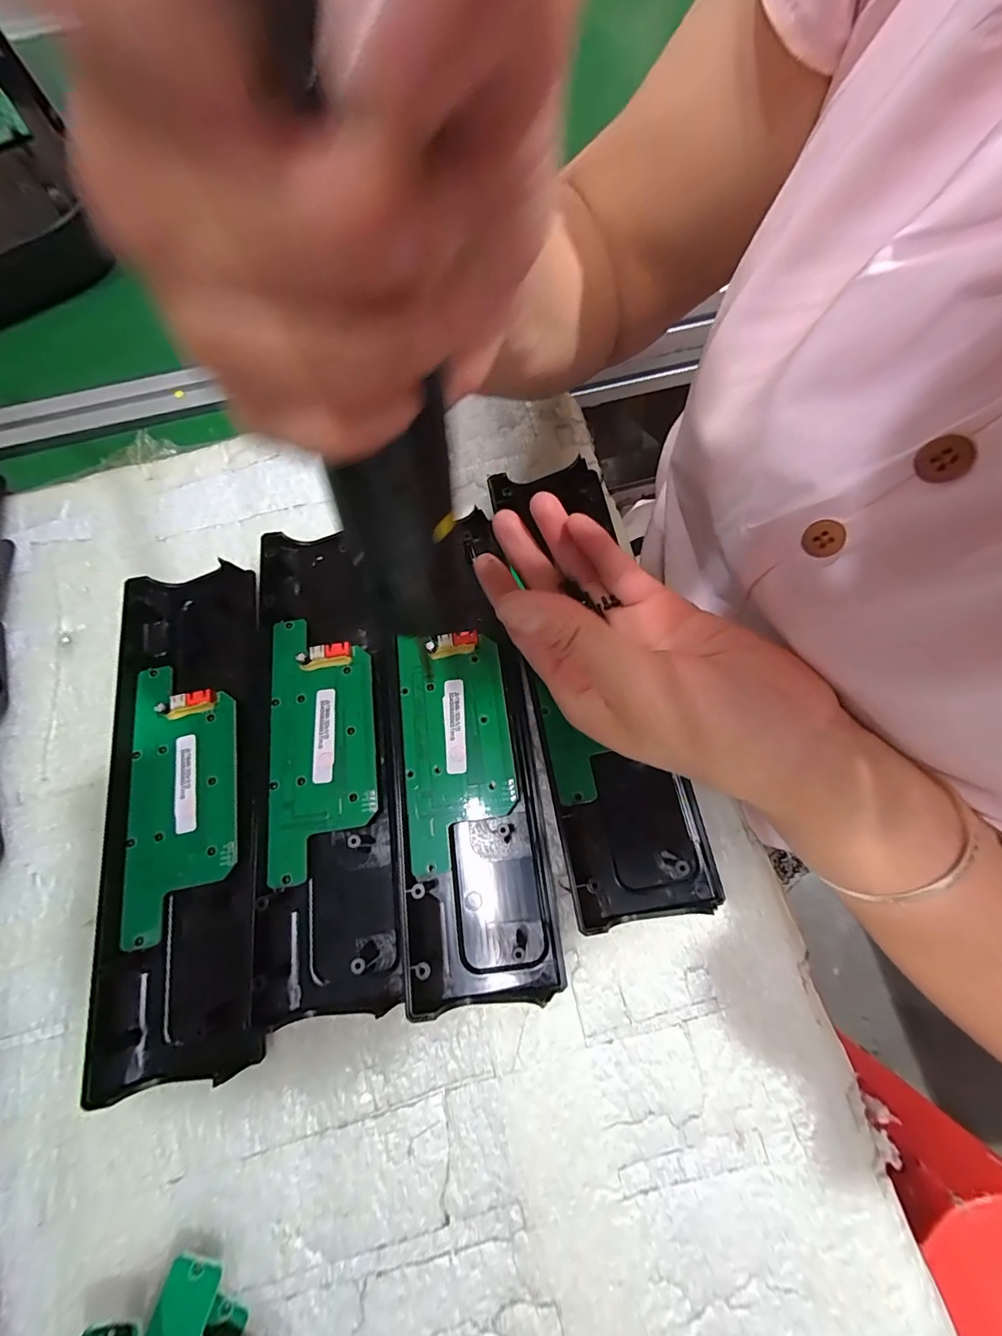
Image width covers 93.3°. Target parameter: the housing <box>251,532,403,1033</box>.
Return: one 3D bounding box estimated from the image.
[{"bbox_3d":[-0.094,0.036,0.248,0.071,0.014,0.245,-9,71,-1],"label":"housing"}]

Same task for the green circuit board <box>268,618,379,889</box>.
[{"bbox_3d":[-0.093,0.035,0.246,0.054,0.008,0.133,-8,71,0],"label":"green circuit board"}]

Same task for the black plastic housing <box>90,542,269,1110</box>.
[{"bbox_3d":[-0.162,0.062,0.242,0.071,0.016,0.246,-11,71,-1],"label":"black plastic housing"}]

